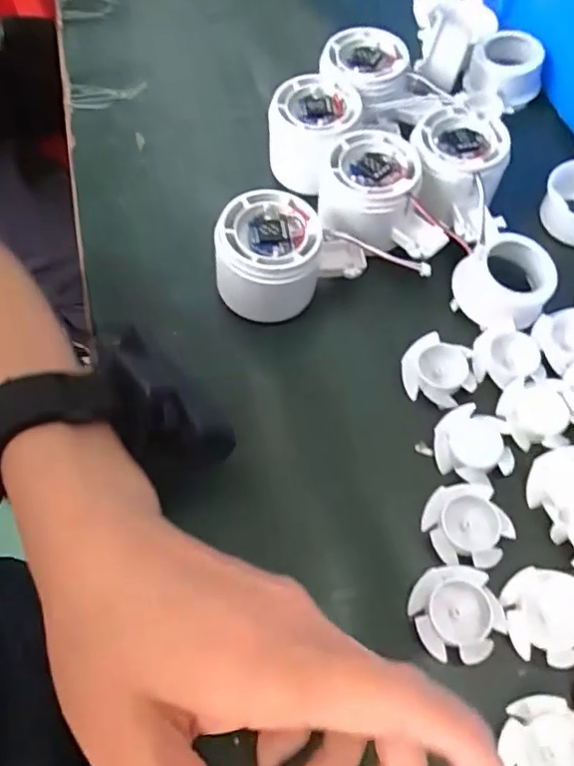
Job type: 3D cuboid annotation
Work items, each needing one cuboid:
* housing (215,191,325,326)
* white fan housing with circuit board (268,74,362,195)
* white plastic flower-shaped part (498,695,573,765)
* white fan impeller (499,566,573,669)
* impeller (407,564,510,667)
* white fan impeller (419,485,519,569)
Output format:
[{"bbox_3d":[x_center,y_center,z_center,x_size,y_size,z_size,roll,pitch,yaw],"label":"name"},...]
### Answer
[{"bbox_3d":[-0.010,-0.069,0.327,0.056,0.048,0.052,5,63,6],"label":"housing"},{"bbox_3d":[0.017,-0.158,0.375,0.059,0.039,0.068,5,63,6],"label":"white fan housing with circuit board"},{"bbox_3d":[0.108,0.151,0.239,0.037,0.013,0.038,-1,62,2],"label":"white plastic flower-shaped part"},{"bbox_3d":[0.121,0.107,0.268,0.041,0.007,0.040,1,62,4],"label":"white fan impeller"},{"bbox_3d":[0.078,0.104,0.266,0.038,0.009,0.040,-1,62,2],"label":"impeller"},{"bbox_3d":[0.087,0.069,0.284,0.038,0.007,0.040,-1,62,2],"label":"white fan impeller"}]

